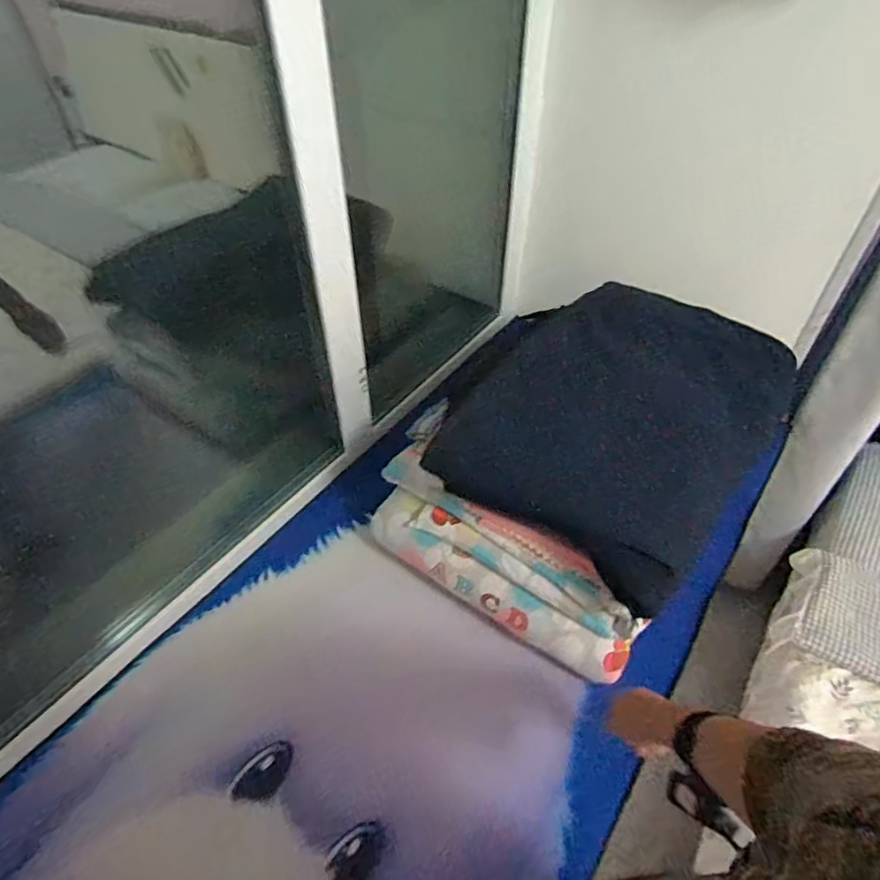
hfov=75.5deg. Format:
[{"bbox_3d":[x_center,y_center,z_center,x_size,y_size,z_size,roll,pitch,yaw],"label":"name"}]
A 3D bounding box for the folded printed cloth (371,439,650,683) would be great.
[{"bbox_3d":[0.081,0.200,0.926,0.482,0.172,0.135,34,55,30],"label":"folded printed cloth"}]

